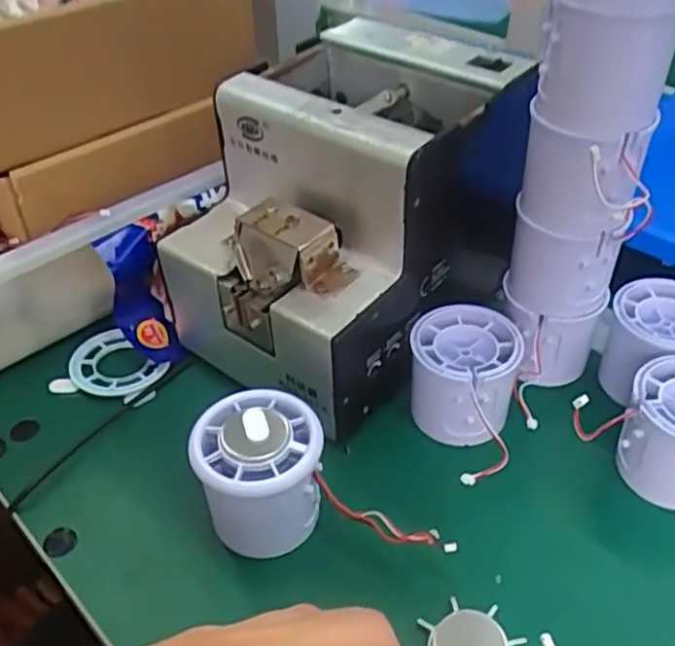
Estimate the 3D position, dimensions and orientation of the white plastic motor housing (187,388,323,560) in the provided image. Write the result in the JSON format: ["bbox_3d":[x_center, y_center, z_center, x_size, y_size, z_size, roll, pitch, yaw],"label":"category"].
[{"bbox_3d":[-0.035,0.067,0.325,0.053,0.053,0.053,-2,40,-1],"label":"white plastic motor housing"}]

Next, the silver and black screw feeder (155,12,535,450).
[{"bbox_3d":[0.007,-0.055,0.393,0.134,0.146,0.167,30,50,32],"label":"silver and black screw feeder"}]

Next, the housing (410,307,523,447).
[{"bbox_3d":[0.065,0.027,0.375,0.051,0.049,0.053,7,41,10],"label":"housing"}]

